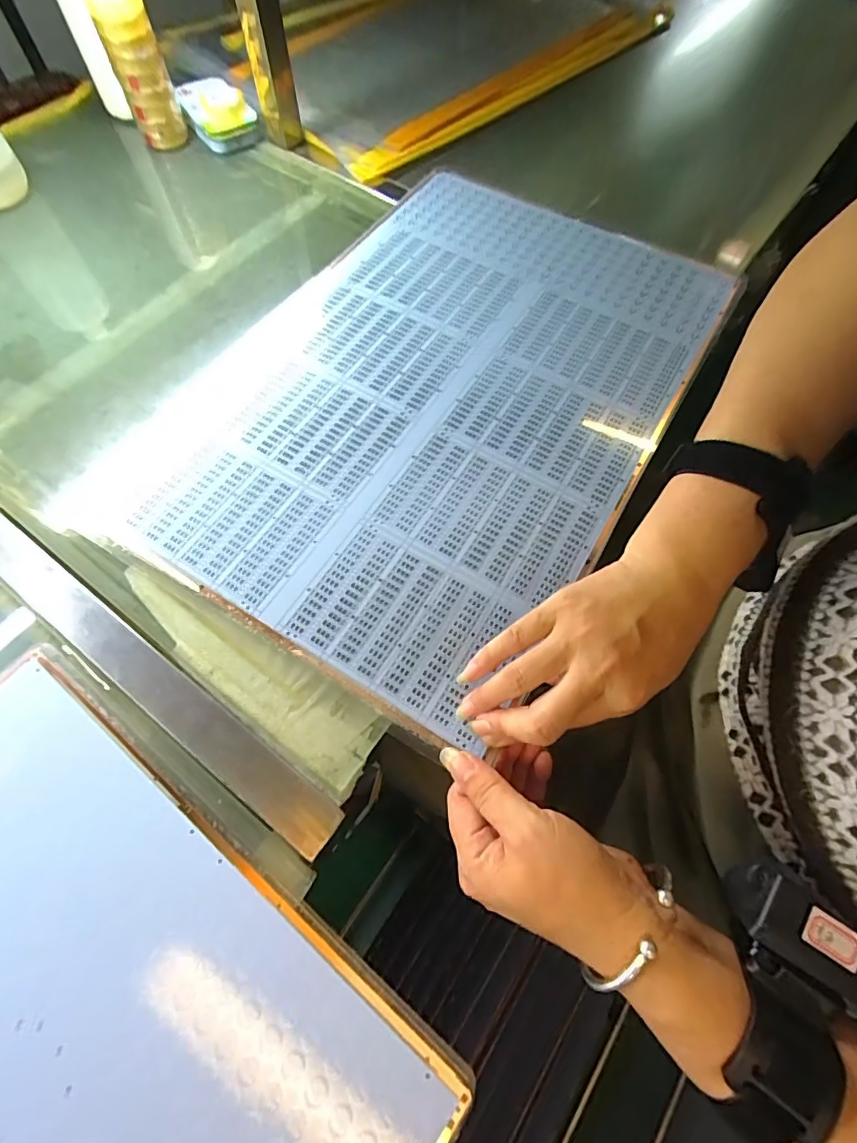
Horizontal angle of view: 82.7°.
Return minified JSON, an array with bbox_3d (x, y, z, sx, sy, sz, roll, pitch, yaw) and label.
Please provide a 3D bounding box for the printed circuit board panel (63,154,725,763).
[{"bbox_3d":[0.011,-0.164,0.415,0.355,0.008,0.513,27,68,10],"label":"printed circuit board panel"}]

